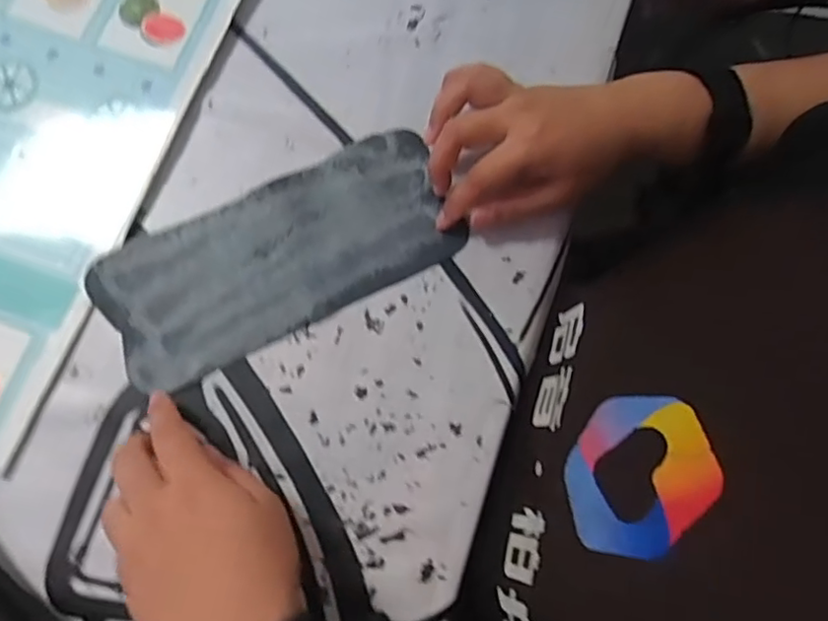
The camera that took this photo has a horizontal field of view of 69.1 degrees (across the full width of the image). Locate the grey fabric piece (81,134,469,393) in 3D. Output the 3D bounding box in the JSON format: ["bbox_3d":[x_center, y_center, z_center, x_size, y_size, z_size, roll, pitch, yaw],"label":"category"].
[{"bbox_3d":[-0.085,-0.036,0.386,0.222,0.007,0.097,-26,78,-8],"label":"grey fabric piece"}]

